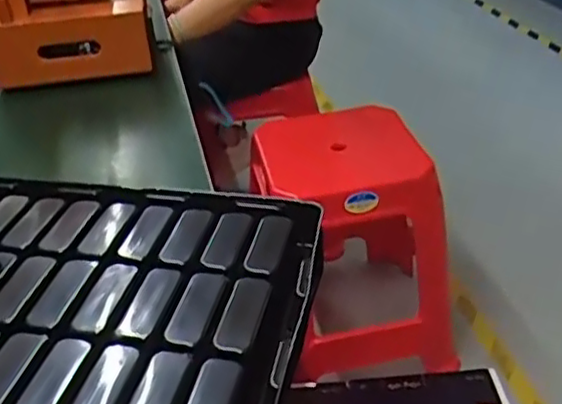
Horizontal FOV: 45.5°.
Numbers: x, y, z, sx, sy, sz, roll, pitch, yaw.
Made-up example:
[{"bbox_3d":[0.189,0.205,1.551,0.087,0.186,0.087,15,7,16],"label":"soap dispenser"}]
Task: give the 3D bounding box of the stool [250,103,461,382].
[{"bbox_3d":[0.140,0.073,1.337,0.322,0.431,0.322,-9,34,-6],"label":"stool"}]

